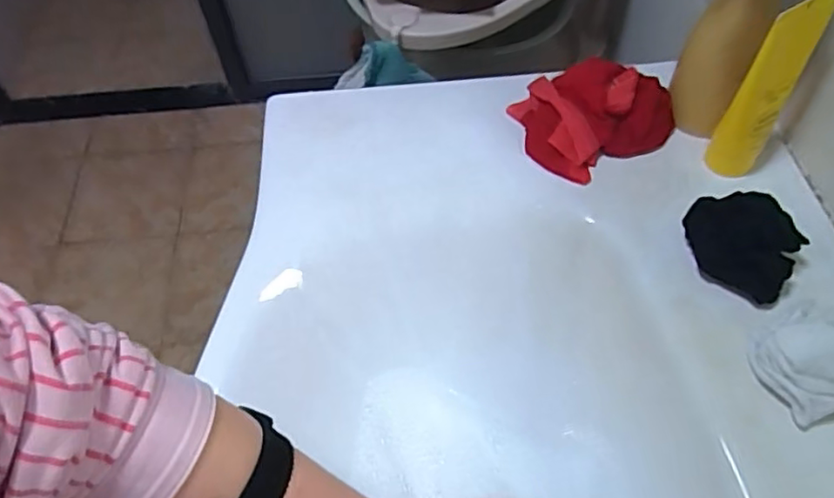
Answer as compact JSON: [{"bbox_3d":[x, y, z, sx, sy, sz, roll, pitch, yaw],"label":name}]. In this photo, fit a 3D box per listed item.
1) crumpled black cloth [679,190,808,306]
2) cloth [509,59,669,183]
[{"bbox_3d":[0.238,-0.007,0.463,0.078,0.042,0.064,26,60,18],"label":"crumpled black cloth"},{"bbox_3d":[0.155,-0.114,0.538,0.125,0.059,0.095,-15,56,-8],"label":"cloth"}]

